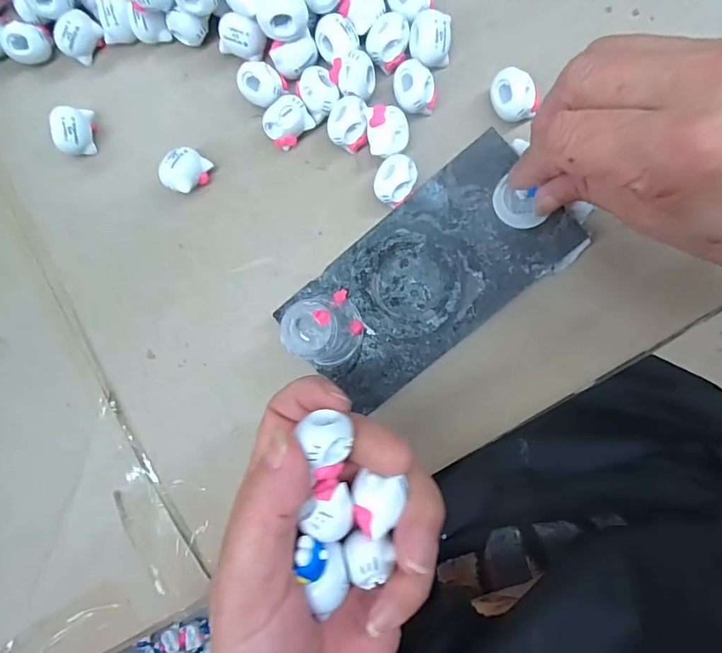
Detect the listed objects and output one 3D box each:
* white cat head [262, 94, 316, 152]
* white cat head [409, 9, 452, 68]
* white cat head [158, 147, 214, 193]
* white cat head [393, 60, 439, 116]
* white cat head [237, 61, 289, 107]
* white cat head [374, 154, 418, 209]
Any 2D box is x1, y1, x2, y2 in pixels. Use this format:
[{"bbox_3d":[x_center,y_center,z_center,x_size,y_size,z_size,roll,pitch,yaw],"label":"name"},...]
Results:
[{"bbox_3d":[-0.042,-0.115,0.261,0.025,0.022,0.024,-38,83,5],"label":"white cat head"},{"bbox_3d":[0.037,-0.153,0.255,0.022,0.022,0.027,2,88,8],"label":"white cat head"},{"bbox_3d":[-0.097,-0.086,0.266,0.018,0.025,0.024,31,92,8],"label":"white cat head"},{"bbox_3d":[0.029,-0.127,0.255,0.020,0.019,0.025,-23,85,6],"label":"white cat head"},{"bbox_3d":[-0.055,-0.135,0.266,0.022,0.020,0.024,0,87,8],"label":"white cat head"},{"bbox_3d":[0.019,-0.077,0.255,0.021,0.019,0.027,16,90,8],"label":"white cat head"}]

